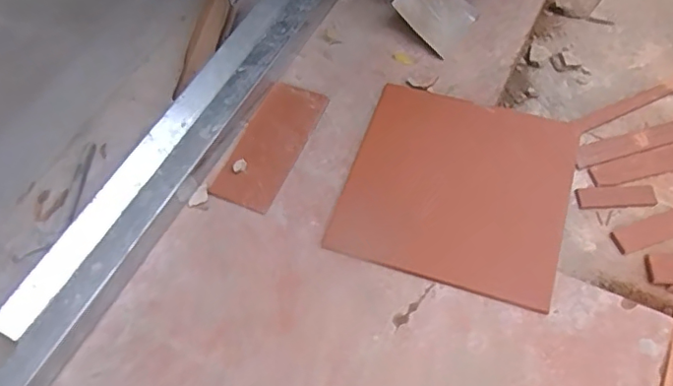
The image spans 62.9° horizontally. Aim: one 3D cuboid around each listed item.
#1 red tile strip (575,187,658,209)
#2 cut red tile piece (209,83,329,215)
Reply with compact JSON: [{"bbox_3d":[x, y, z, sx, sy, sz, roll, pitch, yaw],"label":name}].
[{"bbox_3d":[0.668,0.010,1.318,0.186,0.005,0.054,-4,59,4],"label":"red tile strip"},{"bbox_3d":[-0.160,-0.125,1.397,0.158,0.015,0.372,20,63,14],"label":"cut red tile piece"}]

